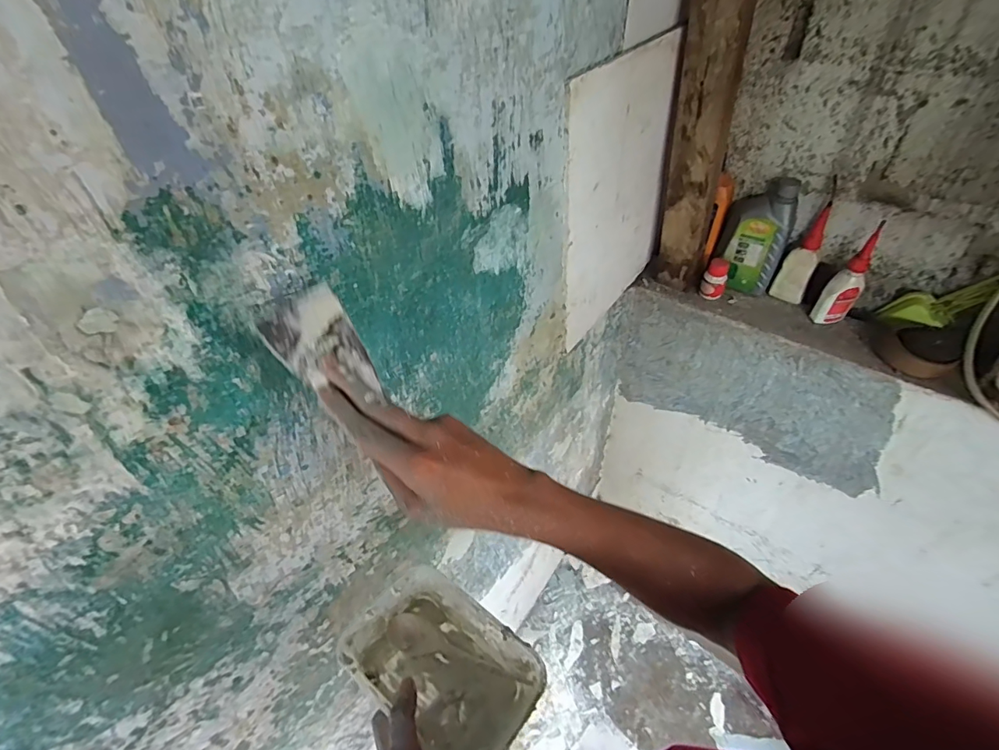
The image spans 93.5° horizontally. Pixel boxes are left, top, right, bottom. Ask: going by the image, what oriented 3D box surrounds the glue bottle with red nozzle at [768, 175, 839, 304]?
[{"bbox_3d":[0.531,-0.218,0.812,0.054,0.194,0.039,31,58,30],"label":"glue bottle with red nozzle"}]

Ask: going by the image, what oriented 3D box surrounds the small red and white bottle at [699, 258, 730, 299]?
[{"bbox_3d":[0.405,-0.180,0.884,0.043,0.065,0.043,17,52,22],"label":"small red and white bottle"}]

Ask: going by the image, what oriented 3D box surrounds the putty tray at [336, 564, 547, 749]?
[{"bbox_3d":[-0.050,0.273,0.447,0.169,0.069,0.115,25,55,27],"label":"putty tray"}]

